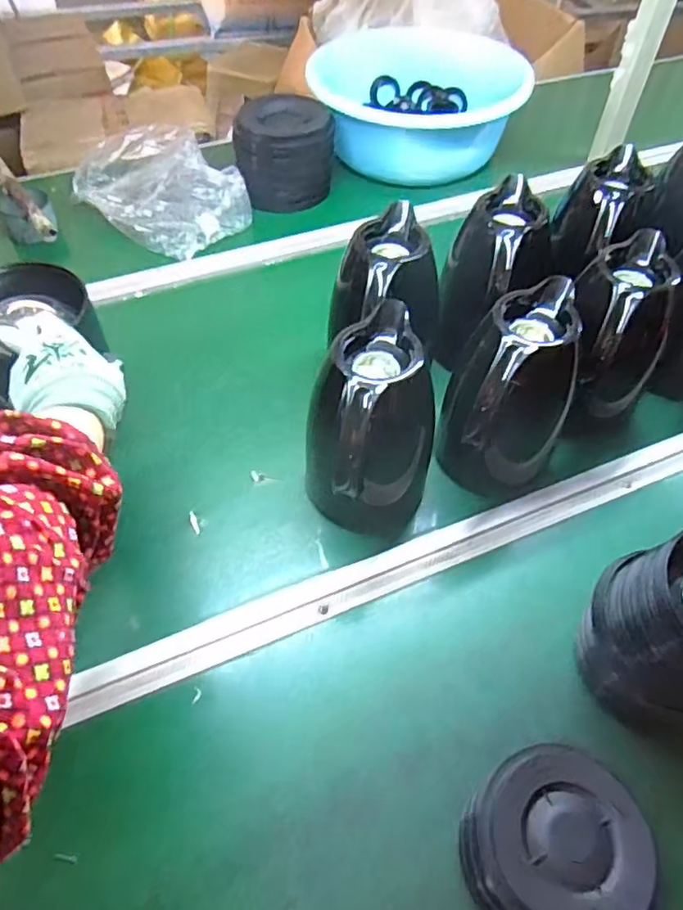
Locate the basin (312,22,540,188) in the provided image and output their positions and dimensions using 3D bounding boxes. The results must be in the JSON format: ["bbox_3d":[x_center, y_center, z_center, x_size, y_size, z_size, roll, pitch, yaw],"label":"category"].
[{"bbox_3d":[0.141,-0.663,1.136,0.373,0.117,0.462,7,53,4],"label":"basin"}]

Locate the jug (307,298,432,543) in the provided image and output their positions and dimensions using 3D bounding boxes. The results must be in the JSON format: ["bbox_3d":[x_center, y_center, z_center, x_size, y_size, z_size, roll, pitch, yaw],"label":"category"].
[{"bbox_3d":[0.029,-0.011,0.580,0.117,0.200,0.159,4,53,2],"label":"jug"}]

